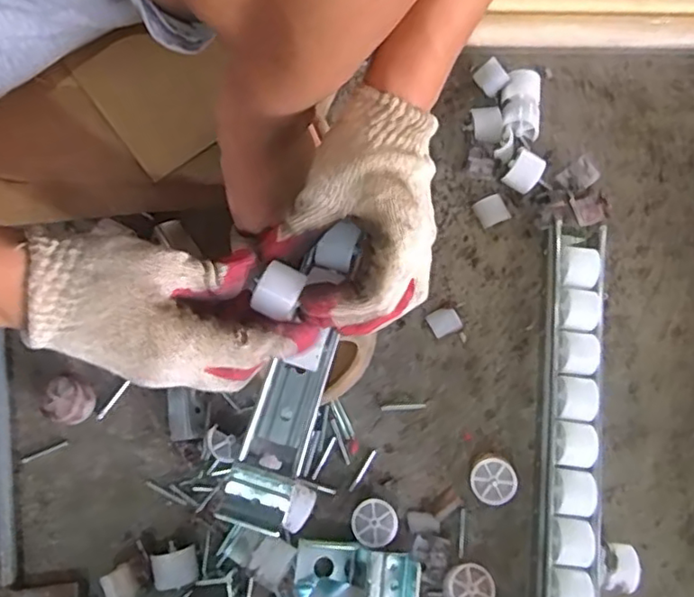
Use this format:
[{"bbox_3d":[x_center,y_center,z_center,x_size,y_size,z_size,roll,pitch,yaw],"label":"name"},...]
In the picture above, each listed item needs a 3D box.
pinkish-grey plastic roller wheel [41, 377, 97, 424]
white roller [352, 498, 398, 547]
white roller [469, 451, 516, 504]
[{"bbox_3d":[-0.222,0.083,0.487,0.036,0.030,0.033,23,79,4],"label":"pinkish-grey plastic roller wheel"},{"bbox_3d":[0.021,0.174,0.473,0.034,0.025,0.035,0,79,-1],"label":"white roller"},{"bbox_3d":[0.114,0.143,0.481,0.034,0.028,0.035,0,79,-1],"label":"white roller"}]

